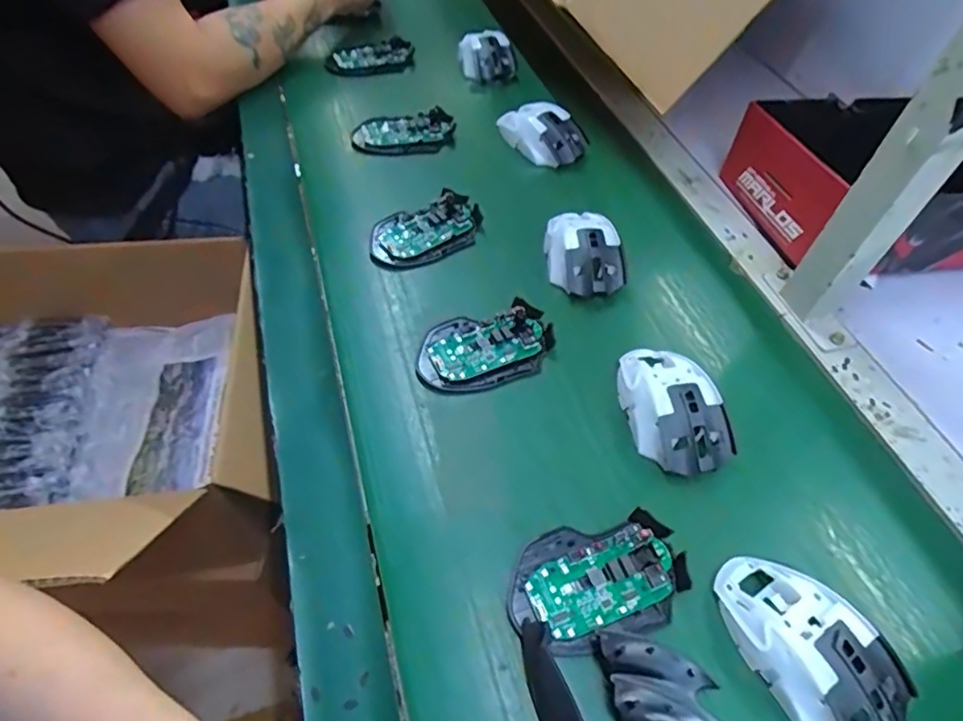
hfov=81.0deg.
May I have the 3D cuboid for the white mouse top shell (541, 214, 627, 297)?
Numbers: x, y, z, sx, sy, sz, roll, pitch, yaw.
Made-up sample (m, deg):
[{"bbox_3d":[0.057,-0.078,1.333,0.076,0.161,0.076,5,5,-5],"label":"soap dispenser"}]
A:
[{"bbox_3d":[0.097,-0.107,0.534,0.069,0.039,0.108,0,51,-9],"label":"white mouse top shell"}]

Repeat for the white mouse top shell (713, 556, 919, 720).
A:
[{"bbox_3d":[0.194,0.169,0.334,0.065,0.035,0.113,-28,60,-28],"label":"white mouse top shell"}]

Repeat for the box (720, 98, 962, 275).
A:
[{"bbox_3d":[0.409,-0.192,0.588,0.245,0.084,0.202,-2,51,-11],"label":"box"}]

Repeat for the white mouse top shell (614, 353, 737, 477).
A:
[{"bbox_3d":[0.146,0.032,0.436,0.065,0.038,0.117,-5,52,-13],"label":"white mouse top shell"}]

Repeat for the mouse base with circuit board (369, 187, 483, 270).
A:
[{"bbox_3d":[-0.053,-0.127,0.550,0.112,0.021,0.068,-18,56,-22],"label":"mouse base with circuit board"}]

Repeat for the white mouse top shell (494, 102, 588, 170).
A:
[{"bbox_3d":[0.073,-0.266,0.649,0.065,0.032,0.106,-30,61,-29],"label":"white mouse top shell"}]

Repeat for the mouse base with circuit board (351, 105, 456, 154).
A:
[{"bbox_3d":[-0.089,-0.264,0.646,0.114,0.015,0.056,-1,51,-10],"label":"mouse base with circuit board"}]

